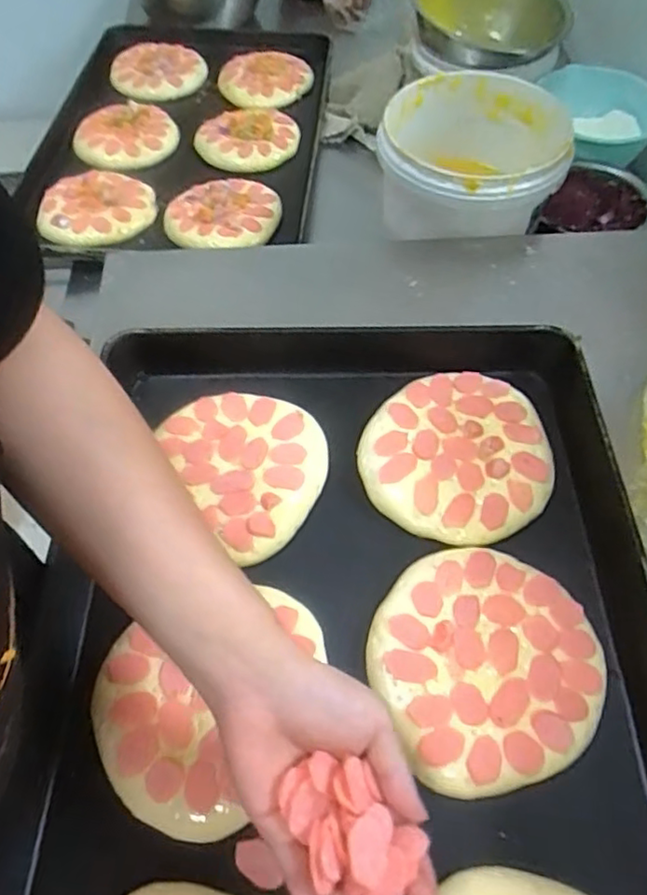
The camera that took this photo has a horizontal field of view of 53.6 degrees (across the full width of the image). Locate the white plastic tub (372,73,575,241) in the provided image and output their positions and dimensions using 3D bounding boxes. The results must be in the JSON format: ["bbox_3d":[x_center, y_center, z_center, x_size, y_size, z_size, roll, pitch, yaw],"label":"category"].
[{"bbox_3d":[0.169,-0.320,0.718,0.207,0.088,0.198,0,57,0],"label":"white plastic tub"}]

